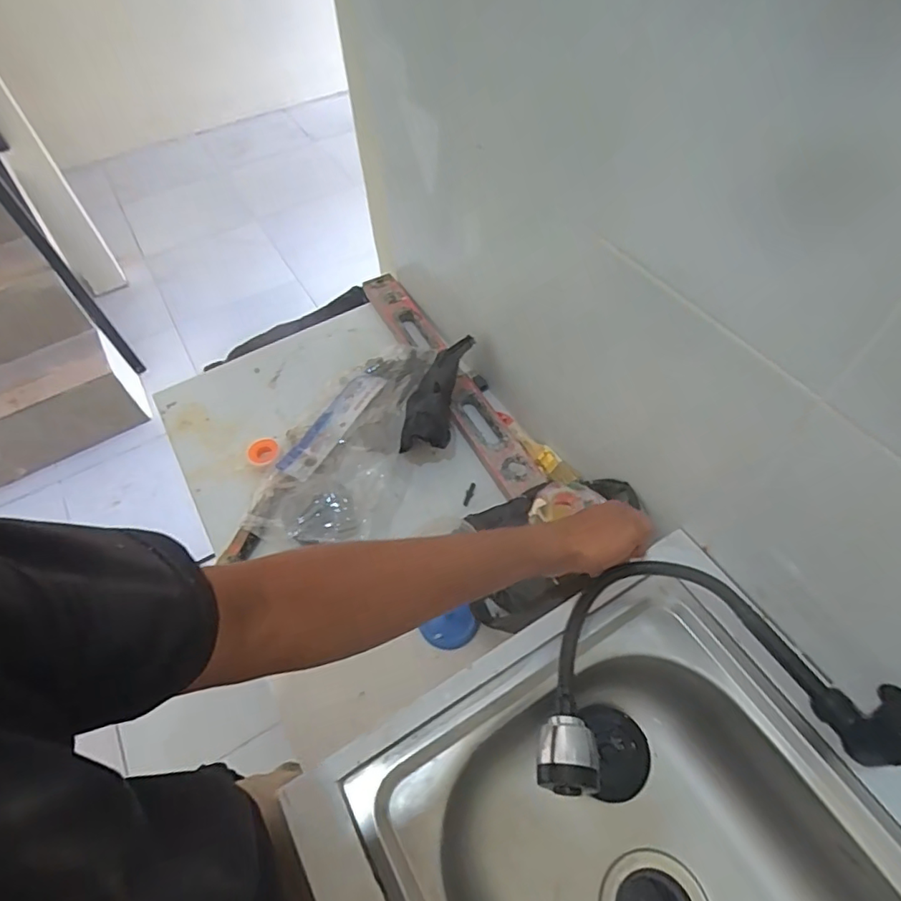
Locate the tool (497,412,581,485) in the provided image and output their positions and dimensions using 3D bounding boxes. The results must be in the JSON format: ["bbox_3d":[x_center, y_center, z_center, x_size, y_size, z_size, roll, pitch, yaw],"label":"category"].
[{"bbox_3d":[0.130,-0.008,0.845,0.032,0.016,0.170,-30,59,-17],"label":"tool"}]

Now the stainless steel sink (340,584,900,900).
[{"bbox_3d":[0.203,0.427,0.482,0.396,0.154,0.491,-28,58,-16],"label":"stainless steel sink"}]

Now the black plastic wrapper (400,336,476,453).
[{"bbox_3d":[-0.023,-0.079,0.833,0.071,0.062,0.197,13,56,11],"label":"black plastic wrapper"}]

